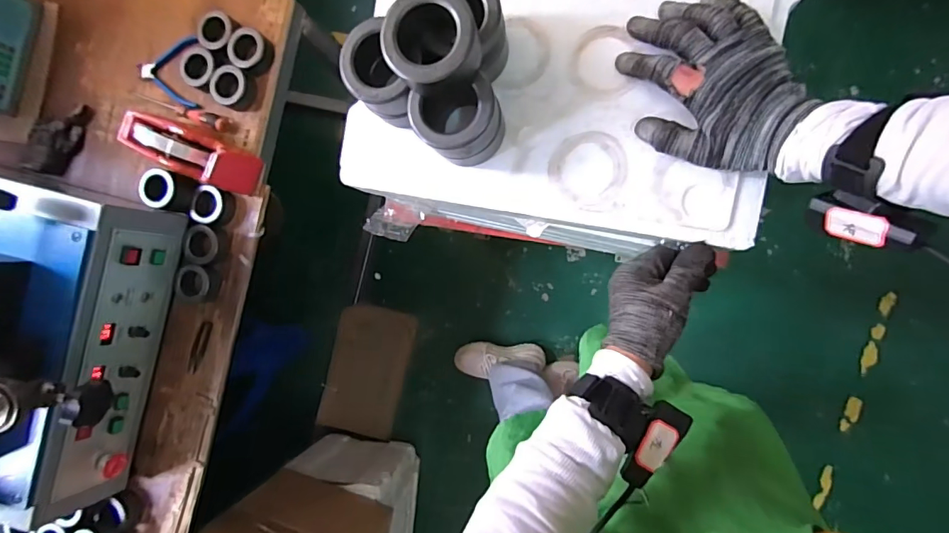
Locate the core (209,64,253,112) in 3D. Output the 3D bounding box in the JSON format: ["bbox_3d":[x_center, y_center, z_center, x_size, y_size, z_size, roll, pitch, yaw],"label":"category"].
[{"bbox_3d":[-0.419,-0.309,0.803,0.063,0.026,0.065,26,94,9],"label":"core"}]

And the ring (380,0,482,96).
[{"bbox_3d":[-0.031,-0.167,0.347,0.069,0.035,0.068,0,89,10],"label":"ring"}]

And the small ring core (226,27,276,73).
[{"bbox_3d":[-0.393,-0.379,0.818,0.066,0.033,0.069,0,89,10],"label":"small ring core"}]

